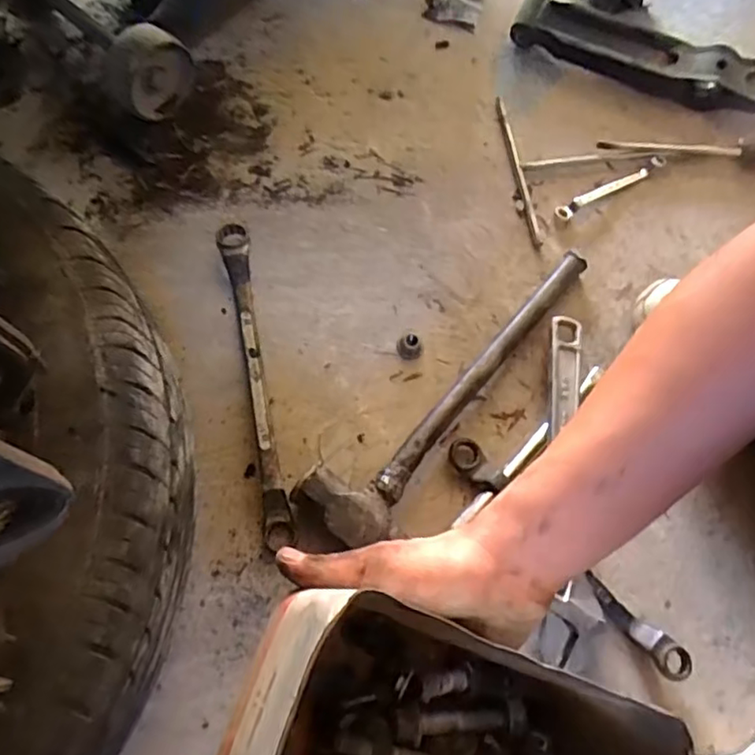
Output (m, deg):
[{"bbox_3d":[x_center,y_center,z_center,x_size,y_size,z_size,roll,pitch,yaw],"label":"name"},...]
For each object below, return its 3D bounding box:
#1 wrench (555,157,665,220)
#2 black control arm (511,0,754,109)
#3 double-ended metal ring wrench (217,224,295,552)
[{"bbox_3d":[0.244,-0.201,0.653,0.138,0.015,0.014,-28,73,-12],"label":"wrench"},{"bbox_3d":[0.302,-0.354,0.689,0.307,0.056,0.064,17,69,4],"label":"black control arm"},{"bbox_3d":[-0.108,-0.002,0.548,0.024,0.029,0.295,-11,70,-7],"label":"double-ended metal ring wrench"}]

